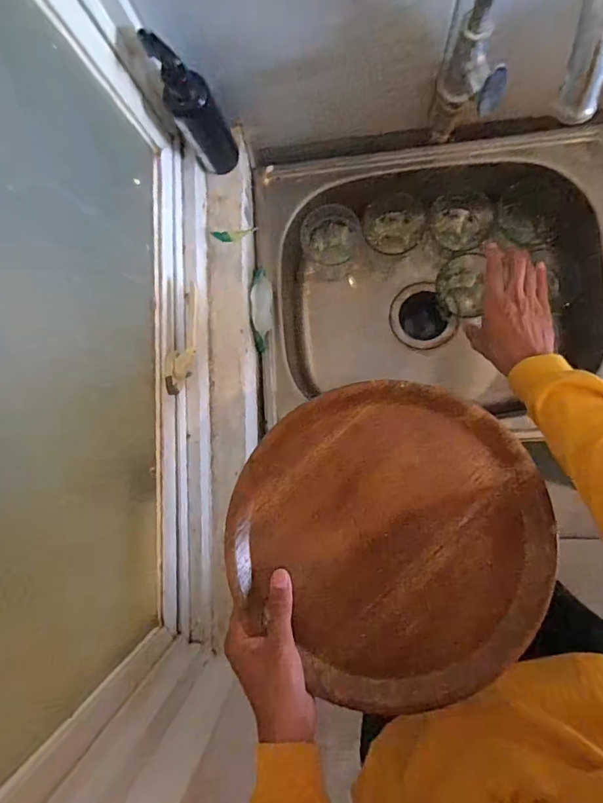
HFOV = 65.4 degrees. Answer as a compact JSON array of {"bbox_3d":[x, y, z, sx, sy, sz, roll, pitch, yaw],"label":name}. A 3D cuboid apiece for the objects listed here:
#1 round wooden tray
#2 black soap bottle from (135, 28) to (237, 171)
[{"bbox_3d":[0.083,0.127,0.434,0.274,0.028,0.289,0,89,7],"label":"round wooden tray"},{"bbox_3d":[-0.115,-0.316,0.514,0.050,0.178,0.043,-28,86,5],"label":"black soap bottle"}]

